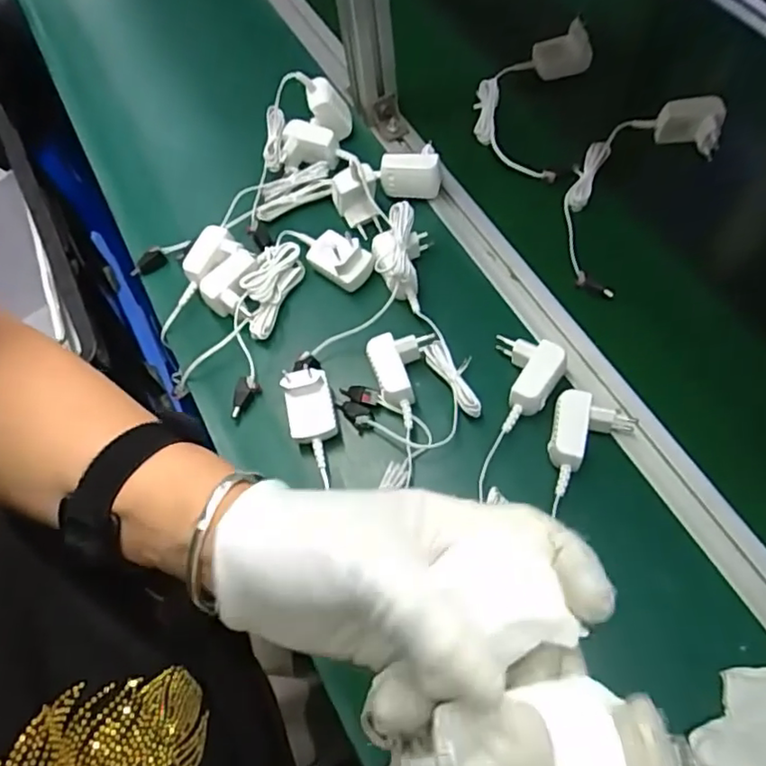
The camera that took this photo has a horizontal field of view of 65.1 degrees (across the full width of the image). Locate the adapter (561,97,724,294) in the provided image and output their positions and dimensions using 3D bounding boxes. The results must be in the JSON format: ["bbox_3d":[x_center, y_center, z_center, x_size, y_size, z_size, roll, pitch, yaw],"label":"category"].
[{"bbox_3d":[0.241,-0.199,0.596,0.103,0.049,0.242,34,71,19],"label":"adapter"}]

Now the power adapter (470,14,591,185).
[{"bbox_3d":[0.158,-0.320,0.654,0.107,0.044,0.198,16,67,13],"label":"power adapter"}]

